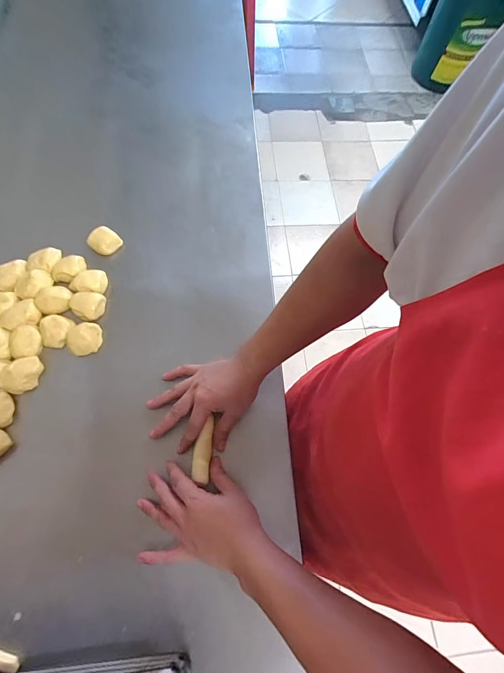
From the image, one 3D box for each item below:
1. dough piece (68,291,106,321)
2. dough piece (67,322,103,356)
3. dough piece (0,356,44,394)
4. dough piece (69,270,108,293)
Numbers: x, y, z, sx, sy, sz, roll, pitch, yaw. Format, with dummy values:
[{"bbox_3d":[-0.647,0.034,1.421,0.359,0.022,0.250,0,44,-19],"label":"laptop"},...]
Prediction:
[{"bbox_3d":[-0.274,-0.054,0.545,0.050,0.025,0.048,1,69,-2],"label":"dough piece"},{"bbox_3d":[-0.271,0.002,0.522,0.057,0.036,0.050,-21,71,-10],"label":"dough piece"},{"bbox_3d":[-0.355,0.061,0.501,0.059,0.031,0.044,-26,72,-11],"label":"dough piece"},{"bbox_3d":[-0.281,-0.093,0.561,0.058,0.024,0.046,-4,69,-4],"label":"dough piece"}]

